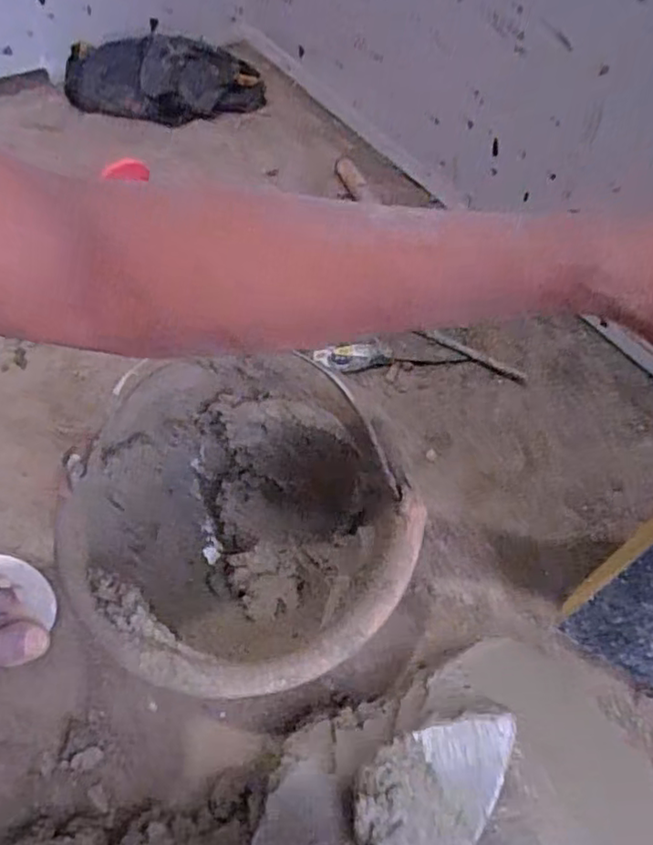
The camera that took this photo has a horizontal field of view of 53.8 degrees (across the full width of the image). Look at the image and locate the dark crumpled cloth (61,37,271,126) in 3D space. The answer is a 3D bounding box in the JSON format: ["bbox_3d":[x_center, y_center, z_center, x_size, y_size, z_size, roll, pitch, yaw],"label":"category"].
[{"bbox_3d":[-0.249,-0.534,0.999,0.300,0.096,0.110,2,55,-2],"label":"dark crumpled cloth"}]

